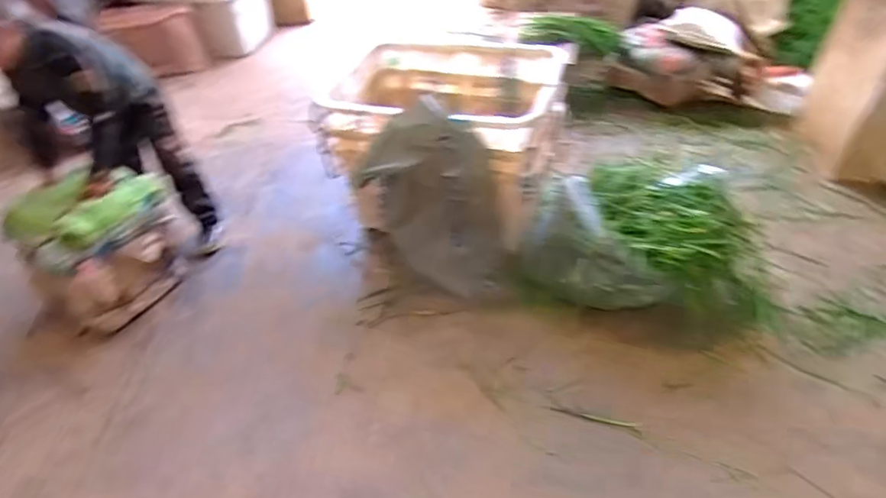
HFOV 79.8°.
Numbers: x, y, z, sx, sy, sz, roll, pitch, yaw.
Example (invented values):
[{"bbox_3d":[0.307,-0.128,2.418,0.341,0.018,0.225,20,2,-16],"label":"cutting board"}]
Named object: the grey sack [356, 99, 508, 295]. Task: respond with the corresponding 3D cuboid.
[{"bbox_3d":[-0.001,-0.137,1.565,0.394,0.502,0.194,17,49,20],"label":"grey sack"}]

